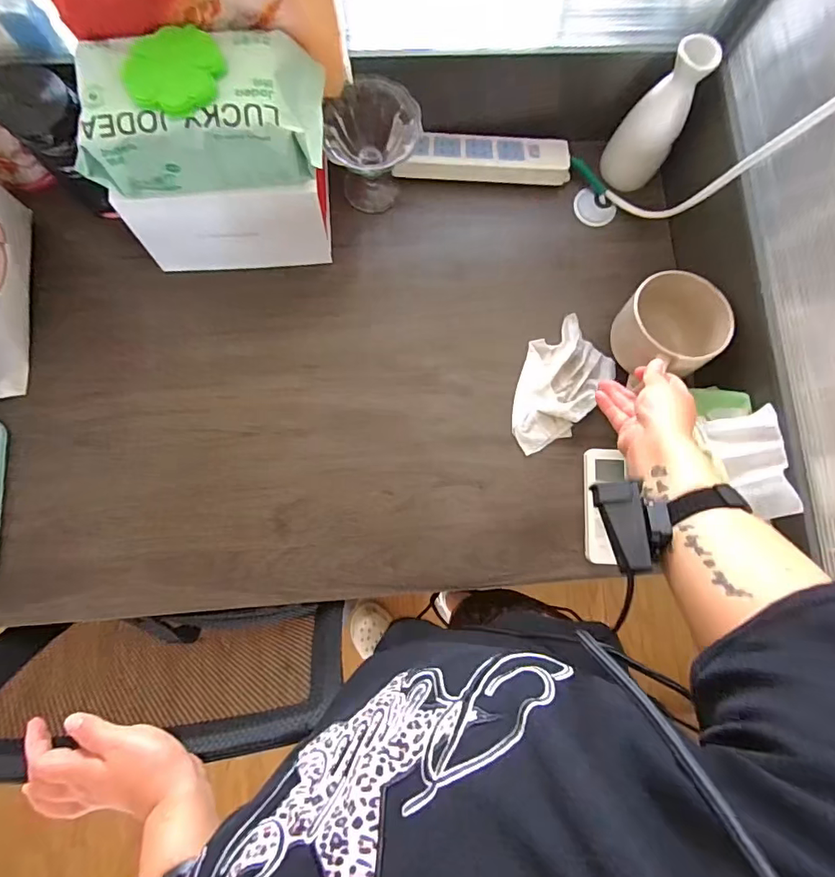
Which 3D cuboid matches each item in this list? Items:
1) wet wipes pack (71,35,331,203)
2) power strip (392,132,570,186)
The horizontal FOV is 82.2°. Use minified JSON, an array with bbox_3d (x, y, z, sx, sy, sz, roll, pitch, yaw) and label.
[{"bbox_3d":[-0.206,-0.308,0.461,0.222,0.093,0.098,-4,83,-3],"label":"wet wipes pack"},{"bbox_3d":[0.088,-0.372,0.637,0.223,0.031,0.054,2,82,-2],"label":"power strip"}]

